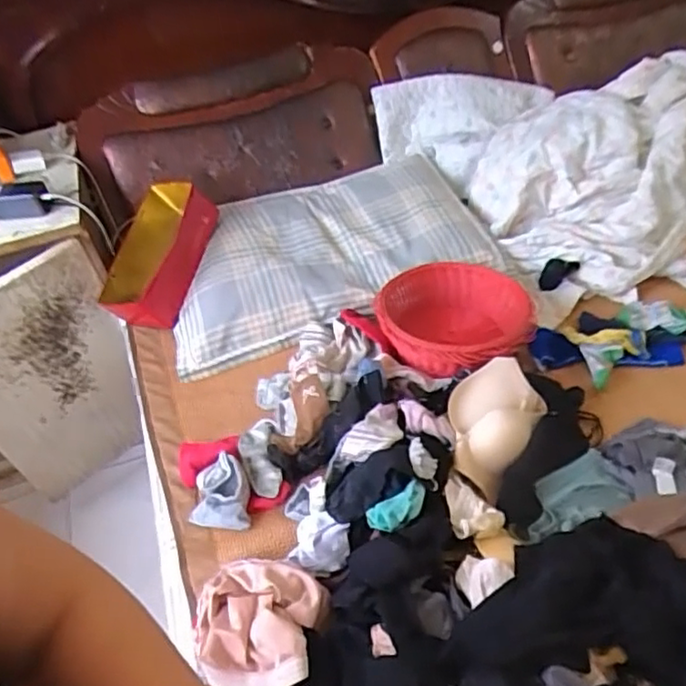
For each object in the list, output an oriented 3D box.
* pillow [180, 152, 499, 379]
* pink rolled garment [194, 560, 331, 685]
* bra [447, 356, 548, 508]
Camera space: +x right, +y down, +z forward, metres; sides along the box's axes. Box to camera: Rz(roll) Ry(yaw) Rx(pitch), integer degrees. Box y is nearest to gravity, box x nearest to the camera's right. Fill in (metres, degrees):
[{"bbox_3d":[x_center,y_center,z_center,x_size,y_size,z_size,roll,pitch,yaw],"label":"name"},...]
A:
[{"bbox_3d":[-0.056,-0.208,1.355,0.672,0.101,0.394,-19,46,-11],"label":"pillow"},{"bbox_3d":[-0.115,0.365,0.825,0.168,0.044,0.163,-4,45,4],"label":"pink rolled garment"},{"bbox_3d":[0.228,0.121,0.978,0.126,0.083,0.195,26,54,29],"label":"bra"}]

